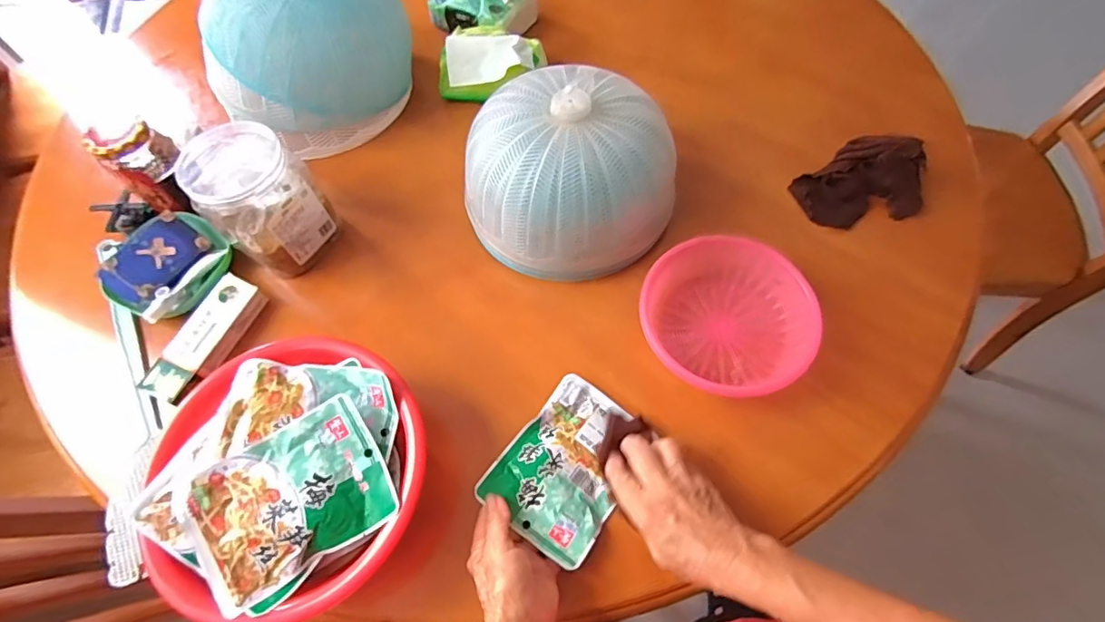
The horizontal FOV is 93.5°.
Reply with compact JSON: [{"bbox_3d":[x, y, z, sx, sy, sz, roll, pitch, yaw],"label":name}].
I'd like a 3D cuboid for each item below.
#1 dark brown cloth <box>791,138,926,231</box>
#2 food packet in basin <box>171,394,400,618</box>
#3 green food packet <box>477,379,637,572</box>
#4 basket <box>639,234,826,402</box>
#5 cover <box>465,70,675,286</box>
[{"bbox_3d":[0.366,-0.152,0.608,0.133,0.053,0.104,-24,65,-10],"label":"dark brown cloth"},{"bbox_3d":[-0.213,0.151,0.422,0.151,0.028,0.110,-30,66,-13],"label":"food packet in basin"},{"bbox_3d":[0.017,0.141,0.486,0.107,0.018,0.146,33,68,17],"label":"green food packet"},{"bbox_3d":[0.174,0.011,0.531,0.165,0.061,0.159,-1,63,1],"label":"basket"},{"bbox_3d":[0.019,-0.148,0.574,0.208,0.143,0.206,39,70,19],"label":"cover"}]

